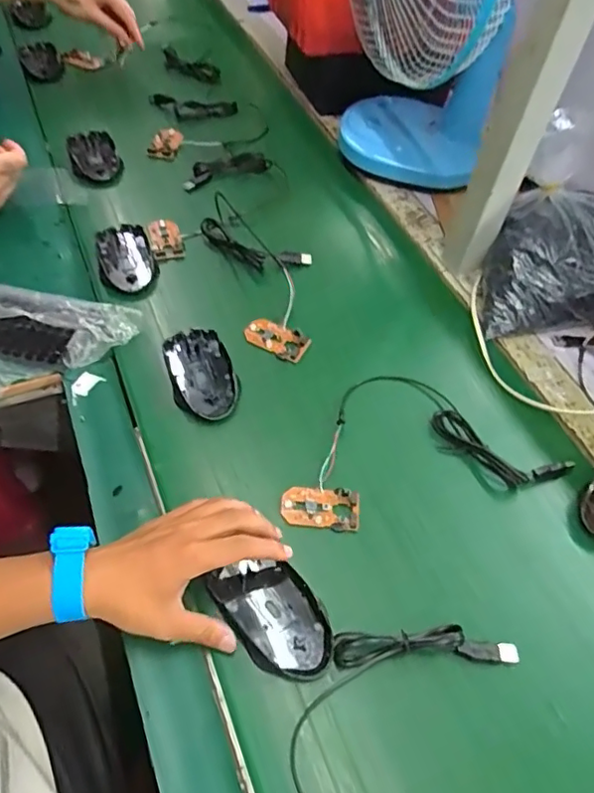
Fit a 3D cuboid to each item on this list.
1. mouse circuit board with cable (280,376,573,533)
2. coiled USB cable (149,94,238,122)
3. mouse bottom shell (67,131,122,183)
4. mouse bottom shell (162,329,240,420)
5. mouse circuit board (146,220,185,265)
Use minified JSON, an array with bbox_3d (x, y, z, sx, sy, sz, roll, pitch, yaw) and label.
[{"bbox_3d":[0.105,0.040,0.543,0.267,0.025,0.148,-11,55,-12],"label":"mouse circuit board with cable"},{"bbox_3d":[-0.163,-0.453,0.876,0.132,0.021,0.035,7,54,1],"label":"coiled USB cable"},{"bbox_3d":[-0.285,-0.339,0.784,0.063,0.019,0.105,-14,56,-14],"label":"mouse bottom shell"},{"bbox_3d":[-0.098,-0.024,0.573,0.063,0.016,0.109,-13,56,-13],"label":"mouse bottom shell"},{"bbox_3d":[-0.163,-0.193,0.690,0.039,0.012,0.070,-14,56,-13],"label":"mouse circuit board"}]

